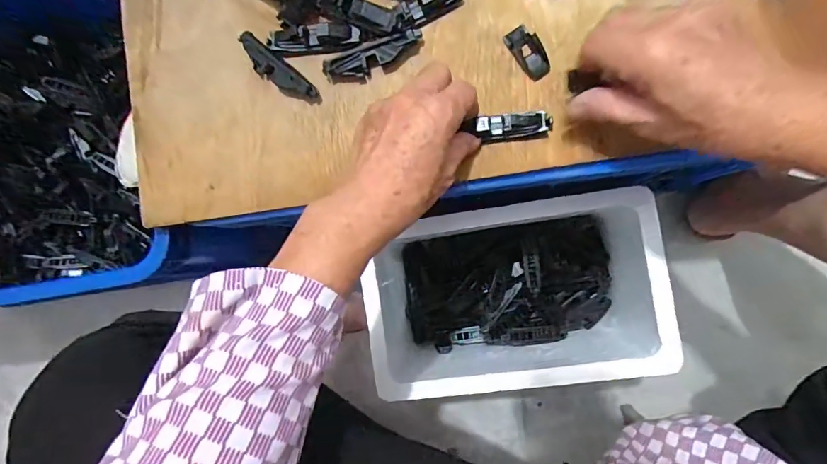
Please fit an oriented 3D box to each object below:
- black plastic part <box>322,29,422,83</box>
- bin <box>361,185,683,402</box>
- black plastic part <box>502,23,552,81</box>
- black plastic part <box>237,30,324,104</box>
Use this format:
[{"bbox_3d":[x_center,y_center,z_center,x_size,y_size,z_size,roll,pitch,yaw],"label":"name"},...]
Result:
[{"bbox_3d":[-0.033,-0.140,0.353,0.081,0.015,0.022,-11,89,8],"label":"black plastic part"},{"bbox_3d":[0.111,0.077,0.525,0.309,0.154,0.174,-10,86,9],"label":"bin"},{"bbox_3d":[0.088,-0.139,0.338,0.020,0.012,0.044,-32,86,7],"label":"black plastic part"},{"bbox_3d":[-0.113,-0.133,0.366,0.081,0.016,0.021,41,96,6],"label":"black plastic part"}]

